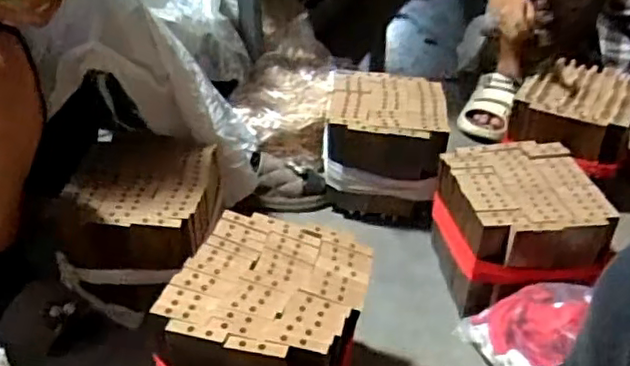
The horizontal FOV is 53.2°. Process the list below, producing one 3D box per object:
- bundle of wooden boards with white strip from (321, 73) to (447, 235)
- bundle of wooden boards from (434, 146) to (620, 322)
[{"bbox_3d":[0.125,-0.062,1.141,0.199,0.196,0.205,5,35,7],"label":"bundle of wooden boards with white strip"},{"bbox_3d":[0.302,0.076,0.950,0.207,0.170,0.229,-2,35,-4],"label":"bundle of wooden boards"}]

